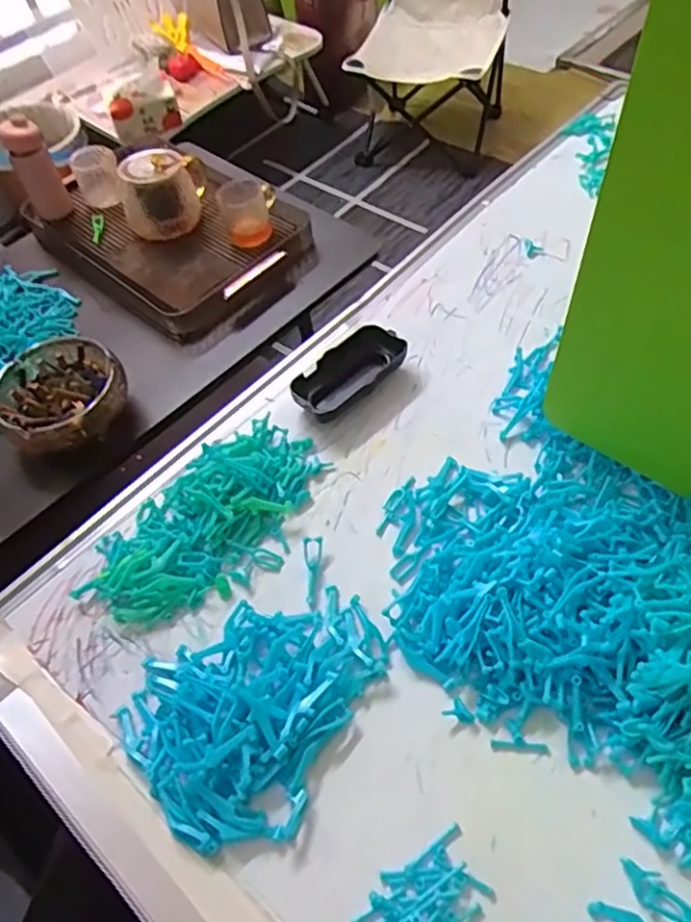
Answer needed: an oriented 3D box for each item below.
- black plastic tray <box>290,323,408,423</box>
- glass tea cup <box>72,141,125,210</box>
[{"bbox_3d":[0.003,-0.076,0.576,0.055,0.027,0.105,34,66,27],"label":"black plastic tray"},{"bbox_3d":[-0.349,-0.404,0.927,0.056,0.066,0.058,-4,55,5],"label":"glass tea cup"}]

